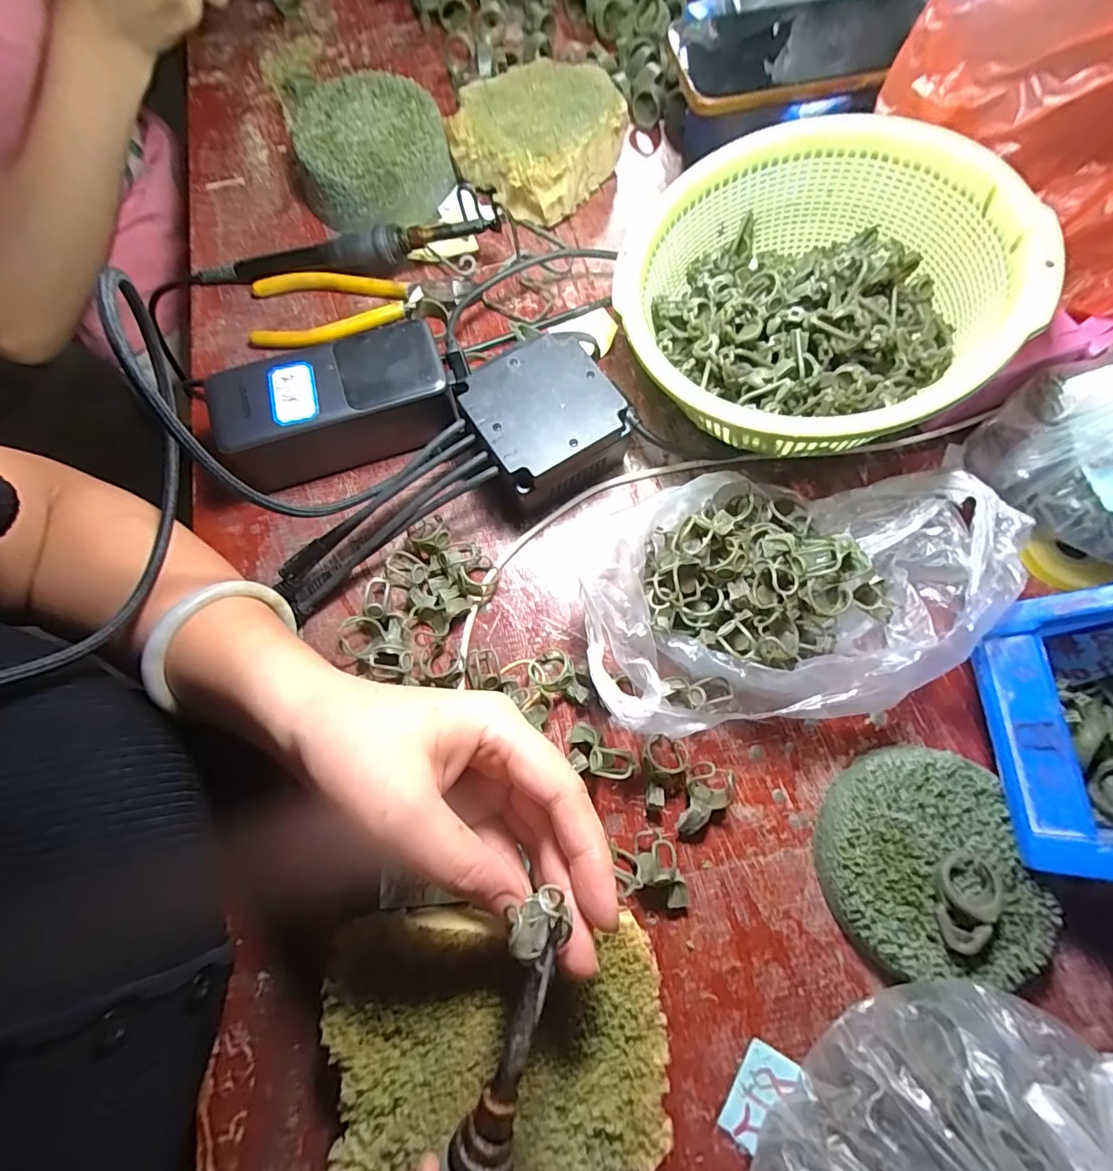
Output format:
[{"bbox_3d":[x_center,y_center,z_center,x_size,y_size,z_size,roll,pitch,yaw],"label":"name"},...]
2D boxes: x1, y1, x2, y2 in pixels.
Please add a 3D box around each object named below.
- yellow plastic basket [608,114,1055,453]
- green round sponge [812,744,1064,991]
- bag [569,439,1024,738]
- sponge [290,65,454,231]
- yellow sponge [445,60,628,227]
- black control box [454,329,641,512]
[{"bbox_3d":[0.136,-0.164,0.287,0.179,0.078,0.181,0,73,1],"label":"yellow plastic basket"},{"bbox_3d":[0.176,0.131,0.249,0.091,0.034,0.098,-13,73,-3],"label":"green round sponge"},{"bbox_3d":[0.122,0.002,0.278,0.213,0.052,0.131,-7,73,-1],"label":"bag"},{"bbox_3d":[-0.132,-0.309,0.375,0.109,0.045,0.102,-6,73,-1],"label":"sponge"},{"bbox_3d":[-0.013,-0.332,0.383,0.101,0.039,0.118,34,76,11],"label":"yellow sponge"},{"bbox_3d":[-0.007,-0.094,0.310,0.080,0.049,0.074,-34,75,-9],"label":"black control box"}]

